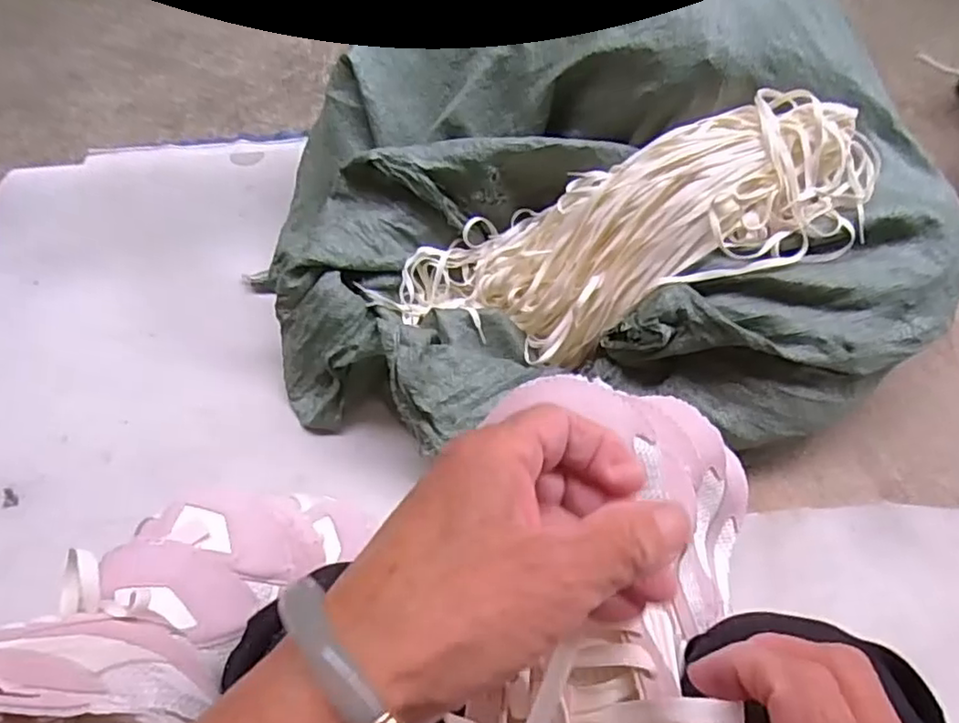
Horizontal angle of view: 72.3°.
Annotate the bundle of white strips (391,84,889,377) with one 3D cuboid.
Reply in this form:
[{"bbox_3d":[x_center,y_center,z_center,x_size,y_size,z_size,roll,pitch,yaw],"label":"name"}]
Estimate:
[{"bbox_3d":[0.164,-0.133,0.751,0.539,0.126,0.186,-18,53,20],"label":"bundle of white strips"}]

